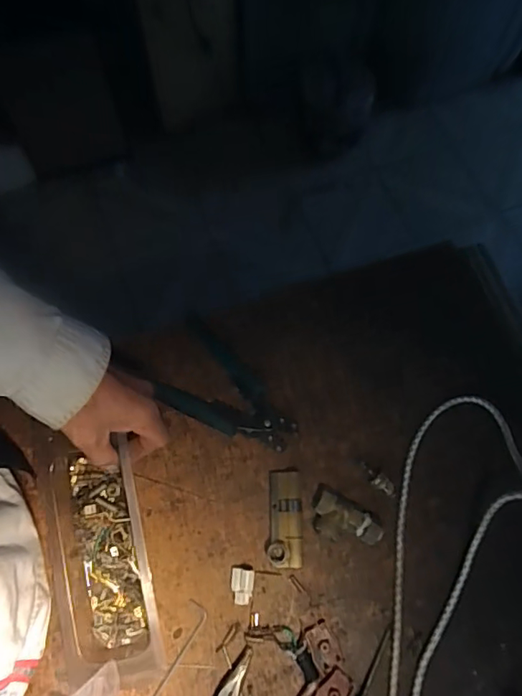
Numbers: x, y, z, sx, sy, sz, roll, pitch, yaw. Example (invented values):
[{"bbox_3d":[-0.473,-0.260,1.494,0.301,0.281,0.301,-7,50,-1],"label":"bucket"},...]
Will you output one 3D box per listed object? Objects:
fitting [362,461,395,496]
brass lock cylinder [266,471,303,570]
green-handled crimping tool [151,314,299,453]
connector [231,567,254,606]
[{"bbox_3d":[0.116,0.131,0.505,0.014,0.010,0.041,-40,62,-15],"label":"fitting"},{"bbox_3d":[0.024,0.165,0.491,0.031,0.013,0.089,1,69,0],"label":"brass lock cylinder"},{"bbox_3d":[-0.044,0.052,0.532,0.165,0.014,0.090,43,74,14],"label":"green-handled crimping tool"},{"bbox_3d":[-0.018,0.223,0.471,0.021,0.011,0.030,6,69,1],"label":"connector"}]

